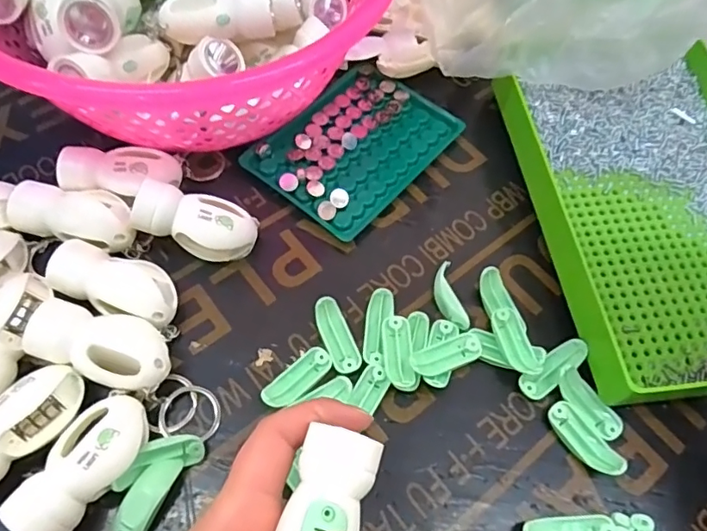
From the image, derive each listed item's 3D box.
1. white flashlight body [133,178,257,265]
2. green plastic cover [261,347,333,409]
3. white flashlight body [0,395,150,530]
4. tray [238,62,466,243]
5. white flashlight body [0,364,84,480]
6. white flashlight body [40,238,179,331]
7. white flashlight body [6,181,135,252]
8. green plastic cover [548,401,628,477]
[{"bbox_3d":[-0.087,-0.026,0.303,0.067,0.027,0.030,21,58,-22],"label":"white flashlight body"},{"bbox_3d":[-0.030,0.058,0.278,0.017,0.007,0.042,40,53,18],"label":"green plastic cover"},{"bbox_3d":[-0.121,0.090,0.241,0.031,0.023,0.066,34,64,15],"label":"white flashlight body"},{"bbox_3d":[0.001,-0.081,0.359,0.093,0.013,0.123,36,65,16],"label":"tray"},{"bbox_3d":[-0.156,0.075,0.249,0.024,0.029,0.065,37,65,17],"label":"white flashlight body"},{"bbox_3d":[-0.128,0.011,0.289,0.068,0.031,0.031,15,61,5],"label":"white flashlight body"},{"bbox_3d":[-0.156,-0.027,0.307,0.066,0.031,0.032,16,61,6],"label":"white flashlight body"},{"bbox_3d":[0.115,0.087,0.270,0.016,0.005,0.042,-28,53,-17],"label":"green plastic cover"}]

